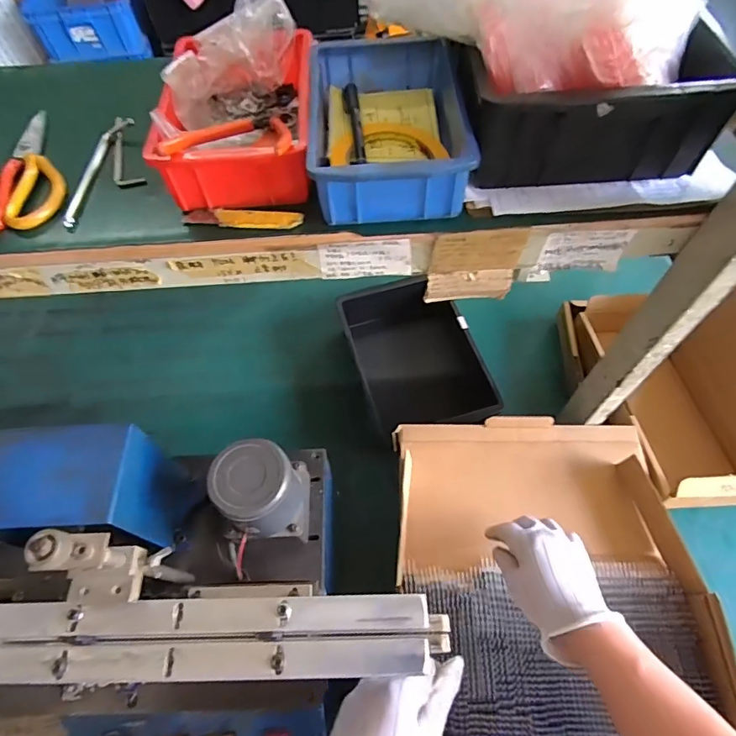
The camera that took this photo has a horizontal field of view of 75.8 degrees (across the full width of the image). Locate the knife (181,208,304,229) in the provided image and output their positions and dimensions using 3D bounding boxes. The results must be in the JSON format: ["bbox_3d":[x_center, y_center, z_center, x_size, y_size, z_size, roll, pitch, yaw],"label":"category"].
[{"bbox_3d":[-0.111,-0.131,0.413,0.105,0.008,0.018,4,60,5],"label":"knife"}]

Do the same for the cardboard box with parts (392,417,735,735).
[{"bbox_3d":[0.202,0.231,0.557,0.321,0.069,0.364,-1,60,2],"label":"cardboard box with parts"}]

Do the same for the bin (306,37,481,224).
[{"bbox_3d":[0.016,-0.218,0.424,0.126,0.053,0.188,-3,60,1],"label":"bin"}]

